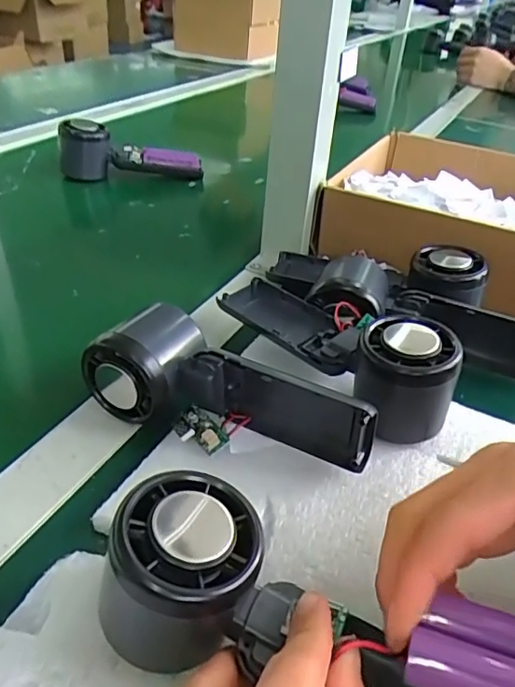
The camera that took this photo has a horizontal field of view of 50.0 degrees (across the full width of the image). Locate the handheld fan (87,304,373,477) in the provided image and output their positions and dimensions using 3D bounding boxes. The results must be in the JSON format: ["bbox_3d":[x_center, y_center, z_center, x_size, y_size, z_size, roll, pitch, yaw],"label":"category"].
[{"bbox_3d":[-0.015,0.027,0.307,0.160,0.050,0.060,21,39,19],"label":"handheld fan"}]

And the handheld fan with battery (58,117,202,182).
[{"bbox_3d":[-0.146,-0.221,0.640,0.157,0.056,0.042,1,37,-5],"label":"handheld fan with battery"}]

